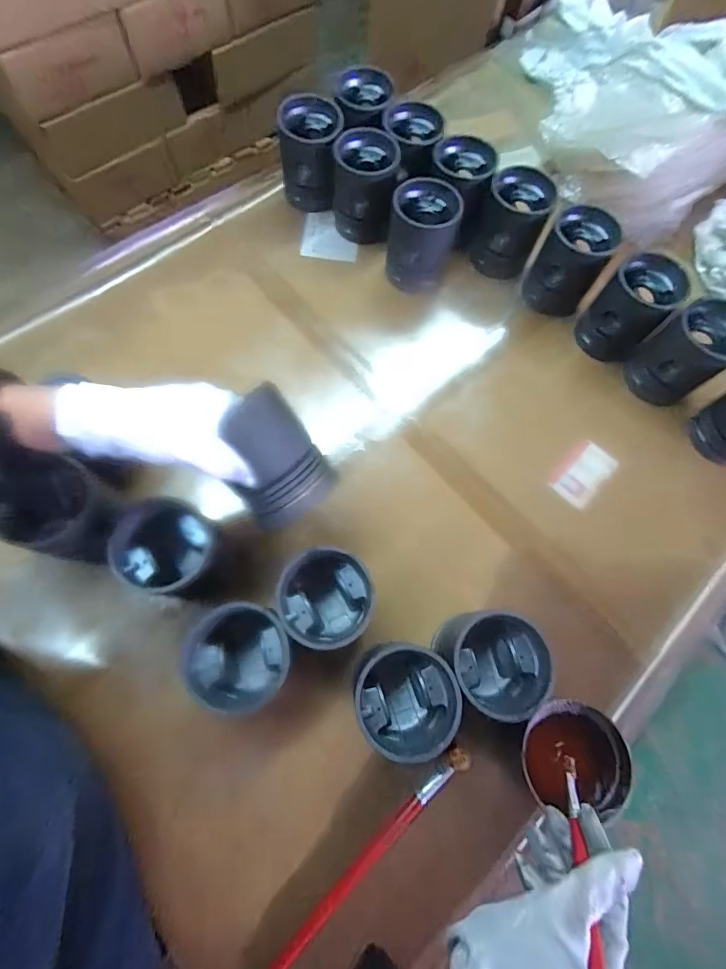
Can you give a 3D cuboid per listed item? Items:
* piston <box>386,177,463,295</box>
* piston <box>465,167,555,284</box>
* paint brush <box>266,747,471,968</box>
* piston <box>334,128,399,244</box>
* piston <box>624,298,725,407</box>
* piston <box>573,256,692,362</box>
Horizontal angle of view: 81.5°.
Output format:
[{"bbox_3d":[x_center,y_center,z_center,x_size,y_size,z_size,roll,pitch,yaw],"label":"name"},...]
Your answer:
[{"bbox_3d":[0.082,-0.359,0.604,0.095,0.118,0.089,14,71,3],"label":"piston"},{"bbox_3d":[0.218,-0.382,0.619,0.094,0.096,0.101,24,72,6],"label":"piston"},{"bbox_3d":[0.006,0.360,0.409,0.263,0.020,0.020,-39,77,-14],"label":"paint brush"},{"bbox_3d":[0.002,-0.441,0.632,0.092,0.101,0.100,8,71,1],"label":"piston"},{"bbox_3d":[0.425,-0.169,0.561,0.102,0.105,0.091,-38,76,-13],"label":"piston"},{"bbox_3d":[0.365,-0.239,0.584,0.088,0.103,0.090,37,74,10],"label":"piston"}]

